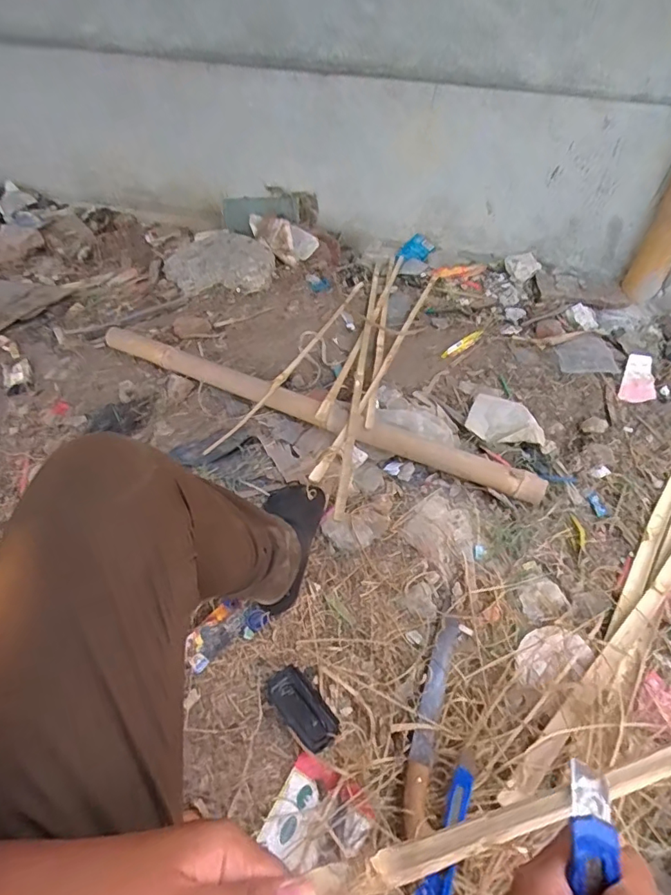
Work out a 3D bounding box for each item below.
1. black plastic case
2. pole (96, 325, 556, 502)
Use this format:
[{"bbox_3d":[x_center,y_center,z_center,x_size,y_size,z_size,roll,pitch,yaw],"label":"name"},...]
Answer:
[{"bbox_3d":[-0.045,0.351,0.680,0.054,0.012,0.112,-34,57,-28],"label":"black plastic case"},{"bbox_3d":[-0.069,-0.087,1.034,0.973,0.052,0.084,20,53,15],"label":"pole"}]

